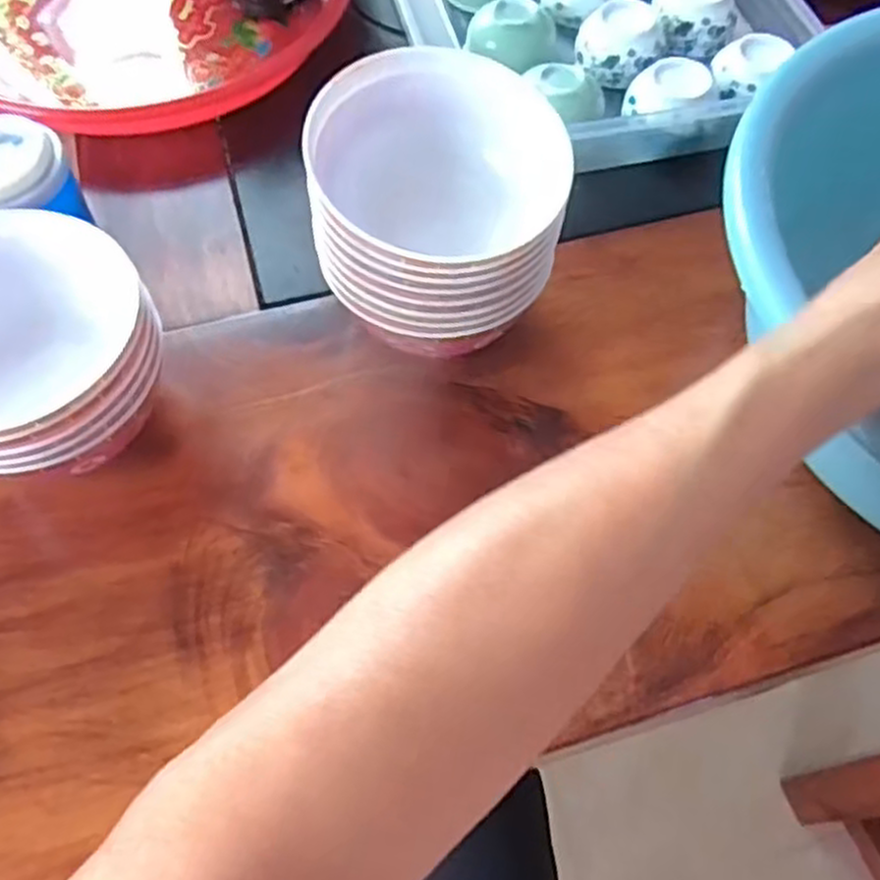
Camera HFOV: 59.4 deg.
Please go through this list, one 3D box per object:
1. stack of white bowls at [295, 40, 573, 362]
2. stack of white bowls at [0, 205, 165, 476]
[{"bbox_3d":[-0.002,-0.101,0.371,0.114,0.106,0.113,1,61,-1],"label":"stack of white bowls"},{"bbox_3d":[-0.183,-0.032,0.355,0.118,0.086,0.123,-26,65,-15],"label":"stack of white bowls"}]

